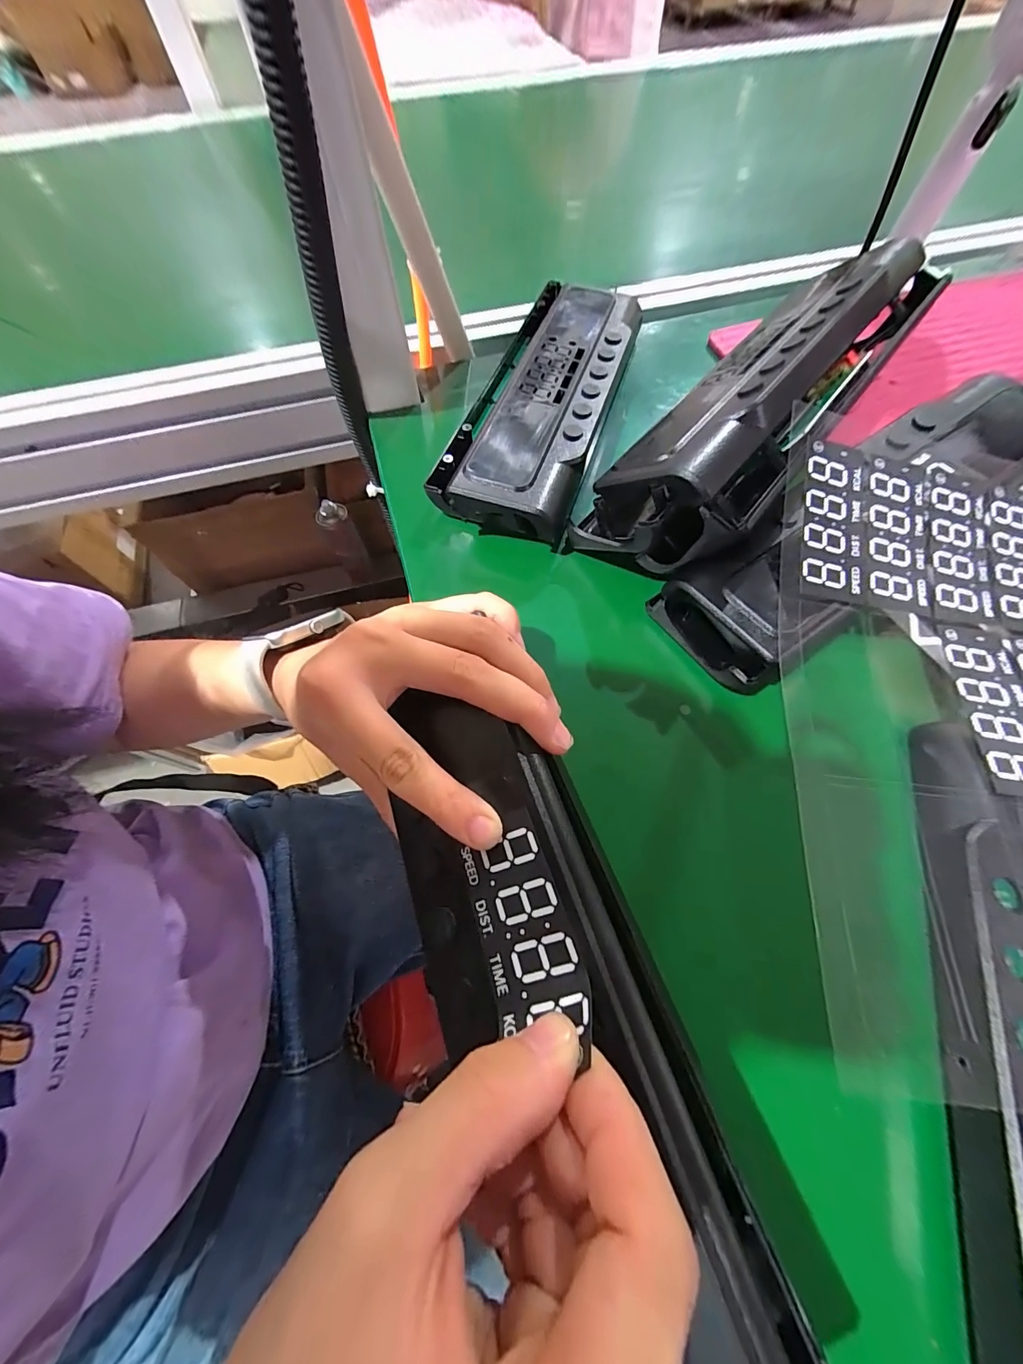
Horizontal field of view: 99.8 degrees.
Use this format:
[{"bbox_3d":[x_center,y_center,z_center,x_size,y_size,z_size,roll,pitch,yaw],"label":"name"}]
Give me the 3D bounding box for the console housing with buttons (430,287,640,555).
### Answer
[{"bbox_3d":[0.024,-0.194,0.294,0.085,0.036,0.235,16,67,10],"label":"console housing with buttons"}]

